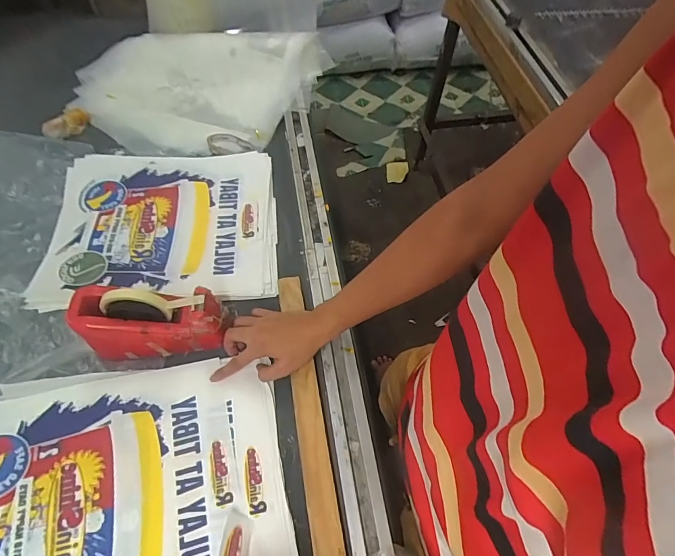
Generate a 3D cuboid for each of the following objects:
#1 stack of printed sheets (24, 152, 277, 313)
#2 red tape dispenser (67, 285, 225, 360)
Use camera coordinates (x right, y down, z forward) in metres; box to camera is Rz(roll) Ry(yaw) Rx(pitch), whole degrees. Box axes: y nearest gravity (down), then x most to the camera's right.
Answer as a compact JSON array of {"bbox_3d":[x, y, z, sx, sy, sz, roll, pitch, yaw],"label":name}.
[{"bbox_3d":[-0.330,-0.111,0.749,0.410,0.030,0.367,-7,56,-5],"label":"stack of printed sheets"},{"bbox_3d":[-0.274,0.059,0.586,0.207,0.101,0.074,2,58,-1],"label":"red tape dispenser"}]

